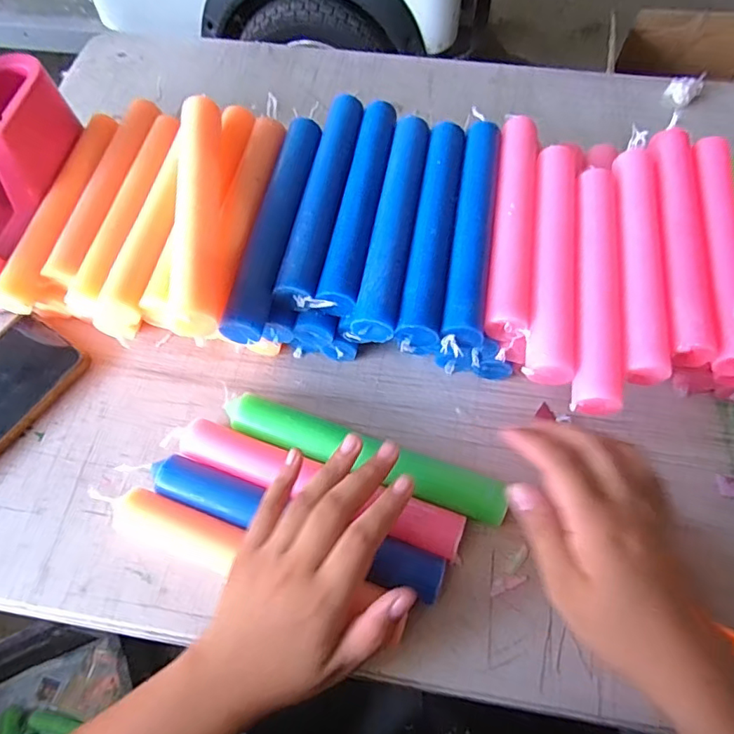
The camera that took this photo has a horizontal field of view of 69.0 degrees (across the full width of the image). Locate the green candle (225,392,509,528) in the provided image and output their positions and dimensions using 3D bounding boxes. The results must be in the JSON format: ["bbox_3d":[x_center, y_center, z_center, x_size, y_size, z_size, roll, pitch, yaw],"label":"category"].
[{"bbox_3d":[-0.003,0.060,0.368,0.197,0.032,0.031,18,66,12],"label":"green candle"}]

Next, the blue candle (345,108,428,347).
[{"bbox_3d":[0.021,-0.111,0.392,0.029,0.020,0.198,9,65,6],"label":"blue candle"}]

